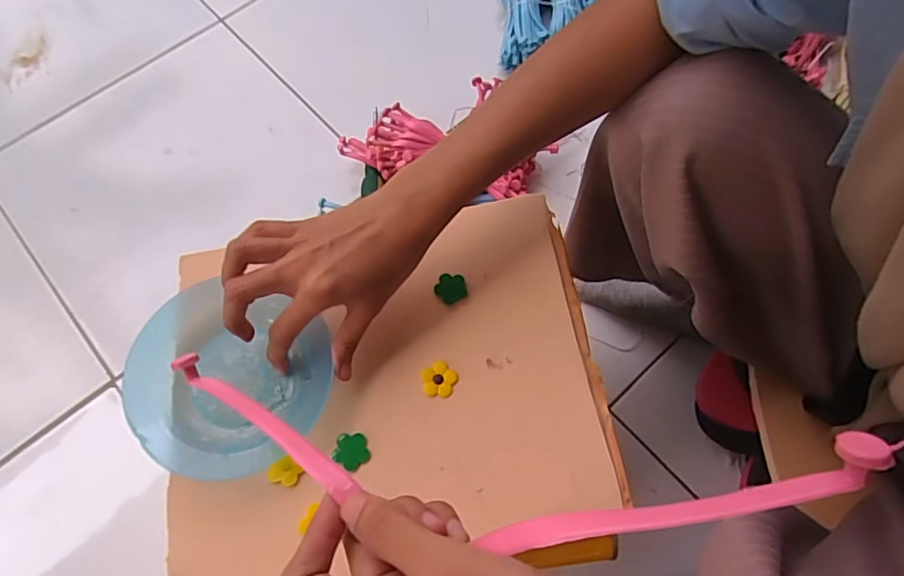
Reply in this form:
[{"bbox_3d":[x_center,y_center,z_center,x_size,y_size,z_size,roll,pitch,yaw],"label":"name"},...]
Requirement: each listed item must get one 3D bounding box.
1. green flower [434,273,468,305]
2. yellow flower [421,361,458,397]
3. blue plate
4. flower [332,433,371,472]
[{"bbox_3d":[0.000,0.000,0.384,0.023,0.004,0.021,0,68,-1],"label":"green flower"},{"bbox_3d":[-0.009,0.062,0.362,0.023,0.004,0.024,0,68,-1],"label":"yellow flower"},{"bbox_3d":[-0.147,0.058,0.352,0.120,0.030,0.119,0,68,-1],"label":"blue plate"},{"bbox_3d":[-0.065,0.105,0.345,0.024,0.004,0.022,0,68,-1],"label":"flower"}]

